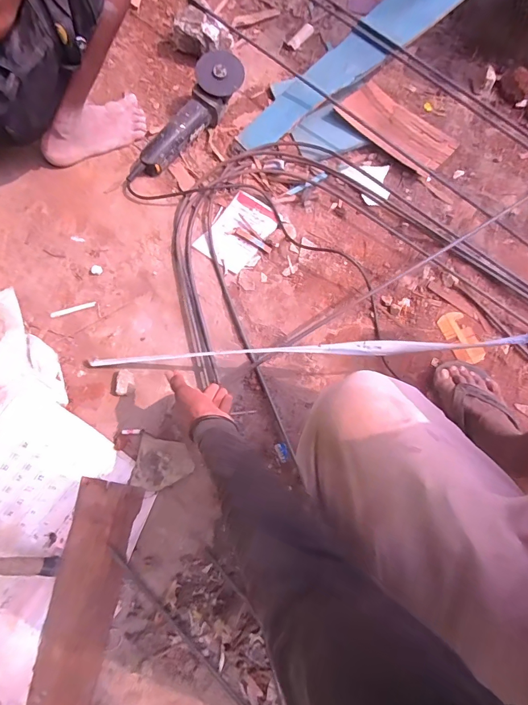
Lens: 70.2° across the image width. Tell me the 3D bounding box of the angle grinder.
[{"bbox_3d":[-0.165,-0.488,0.808,0.086,0.078,0.333,41,93,8],"label":"angle grinder"}]

